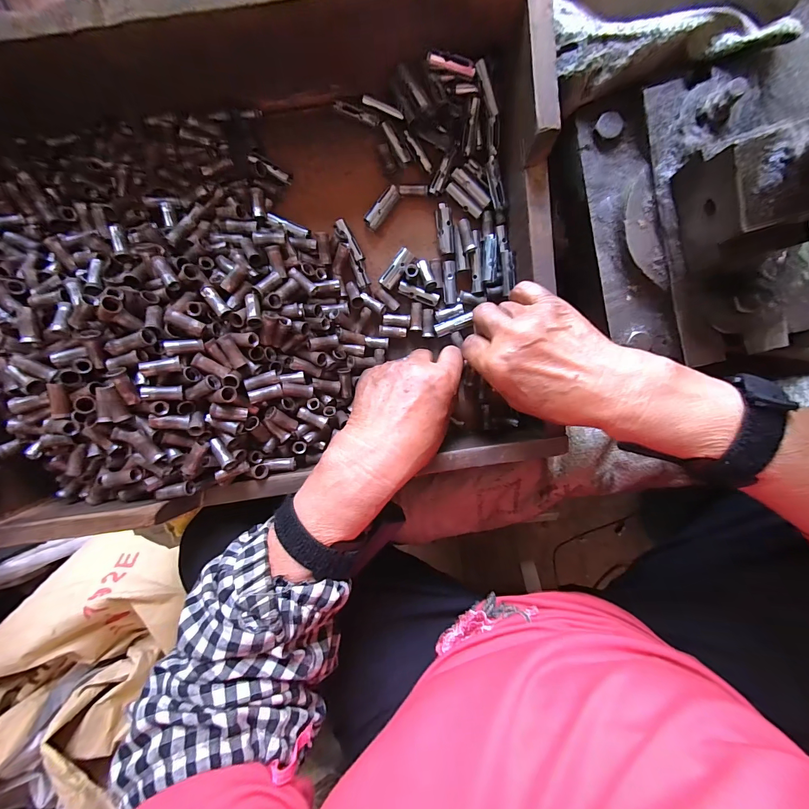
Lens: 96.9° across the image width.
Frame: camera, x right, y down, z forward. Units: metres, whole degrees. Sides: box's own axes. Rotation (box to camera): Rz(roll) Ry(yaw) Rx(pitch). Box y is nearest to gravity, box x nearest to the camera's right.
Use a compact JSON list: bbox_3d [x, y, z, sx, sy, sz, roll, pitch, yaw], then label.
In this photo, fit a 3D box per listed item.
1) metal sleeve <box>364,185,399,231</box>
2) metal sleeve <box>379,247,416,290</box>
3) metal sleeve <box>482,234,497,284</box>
[{"bbox_3d":[-0.019,-0.169,0.308,0.012,0.008,0.040,38,97,-3],"label":"metal sleeve"},{"bbox_3d":[-0.007,-0.119,0.316,0.014,0.012,0.037,43,97,-3],"label":"metal sleeve"},{"bbox_3d":[0.073,-0.124,0.306,0.011,0.011,0.037,-1,97,2],"label":"metal sleeve"}]

